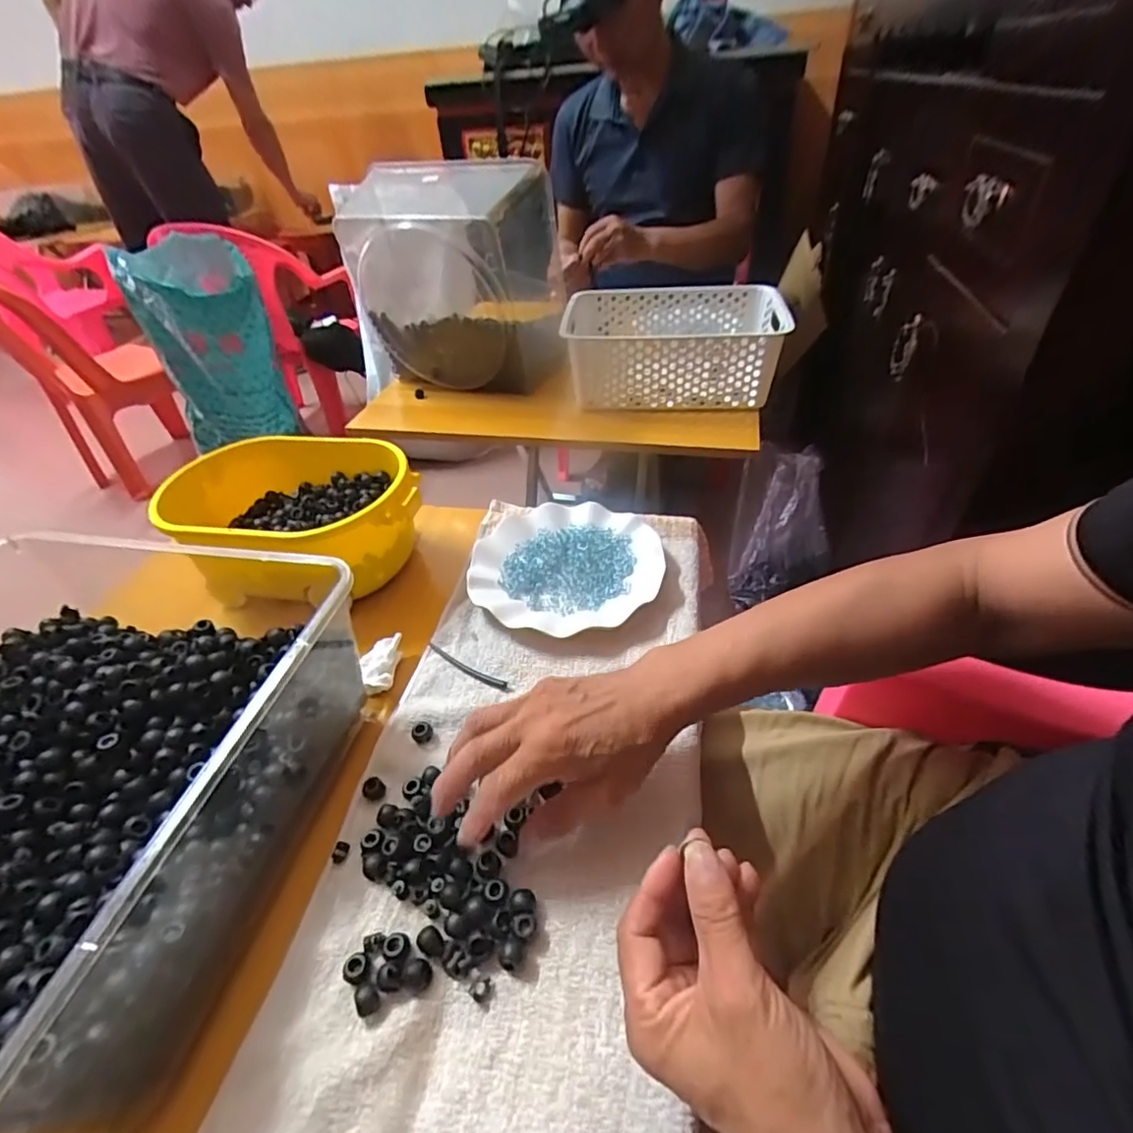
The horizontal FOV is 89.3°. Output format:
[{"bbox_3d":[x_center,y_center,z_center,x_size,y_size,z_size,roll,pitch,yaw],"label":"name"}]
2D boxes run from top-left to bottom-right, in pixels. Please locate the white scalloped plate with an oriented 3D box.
[{"bbox_3d":[0.001,-0.008,0.571,0.180,0.019,0.179,-3,41,3],"label":"white scalloped plate"}]

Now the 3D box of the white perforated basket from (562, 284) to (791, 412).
[{"bbox_3d":[0.161,-0.333,0.869,0.310,0.111,0.231,-2,41,5],"label":"white perforated basket"}]

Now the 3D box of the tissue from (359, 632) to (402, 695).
[{"bbox_3d":[-0.156,0.082,0.483,0.027,0.023,0.055,-5,40,1],"label":"tissue"}]

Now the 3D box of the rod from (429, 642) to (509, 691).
[{"bbox_3d":[-0.086,0.087,0.492,0.084,0.004,0.010,20,47,27],"label":"rod"}]

